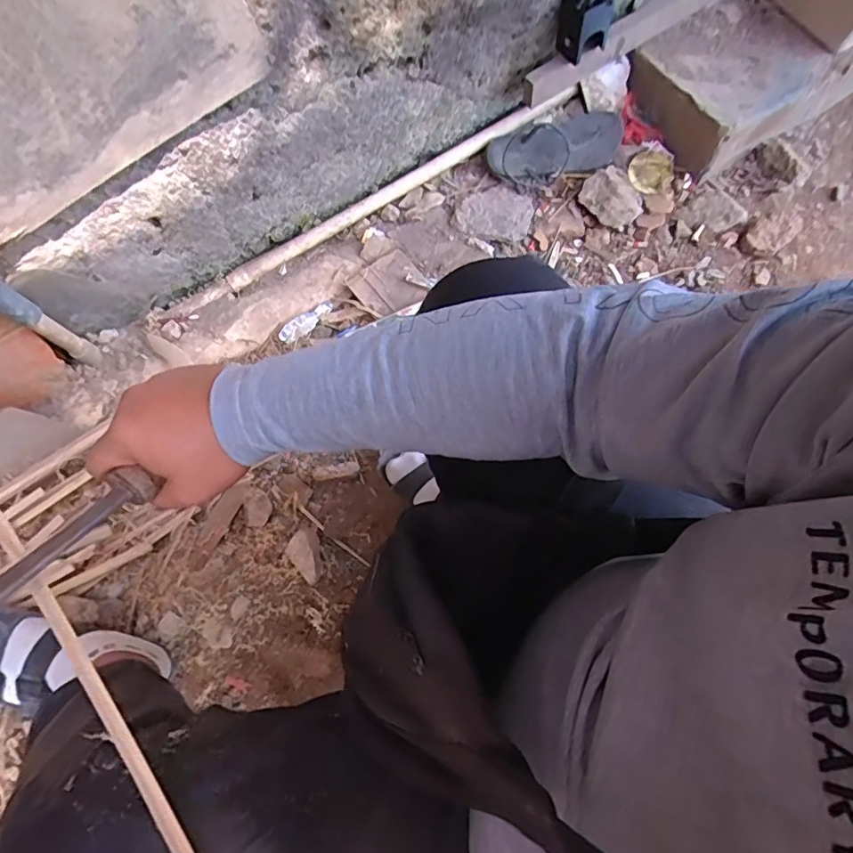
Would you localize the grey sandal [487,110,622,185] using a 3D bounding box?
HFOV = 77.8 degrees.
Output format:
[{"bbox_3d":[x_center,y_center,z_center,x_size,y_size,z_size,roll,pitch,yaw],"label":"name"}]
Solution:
[{"bbox_3d":[0.236,-0.505,0.951,0.257,0.044,0.110,-21,71,-8],"label":"grey sandal"}]

